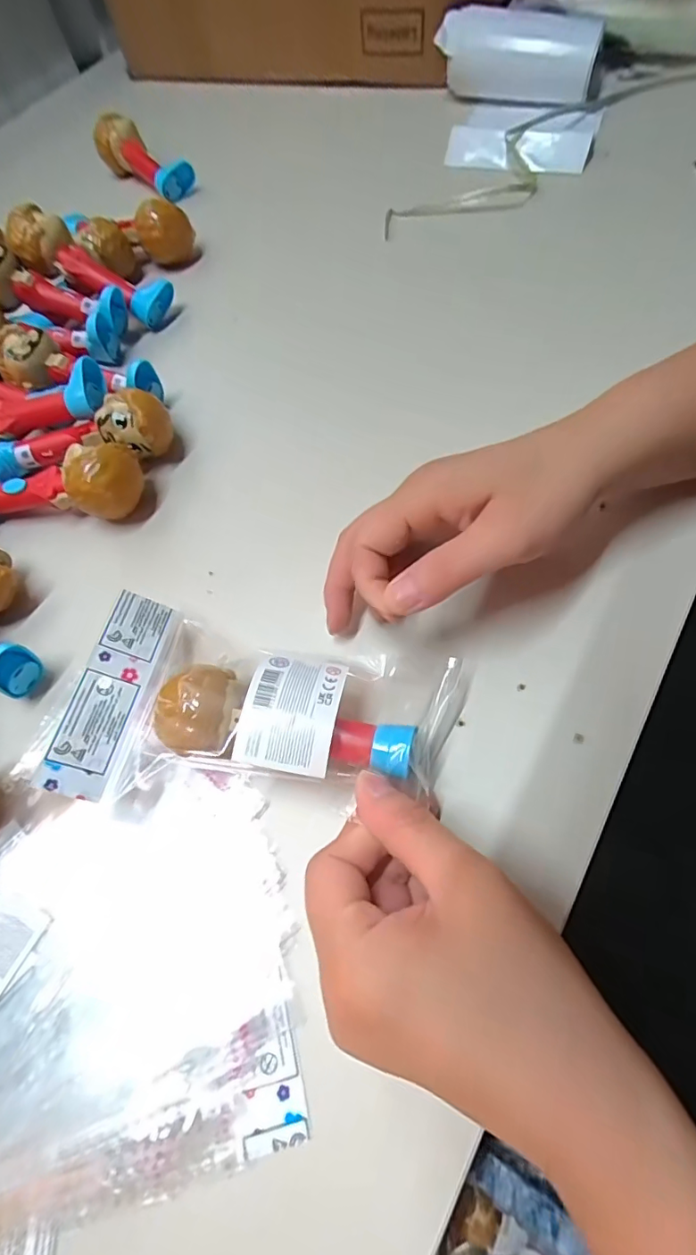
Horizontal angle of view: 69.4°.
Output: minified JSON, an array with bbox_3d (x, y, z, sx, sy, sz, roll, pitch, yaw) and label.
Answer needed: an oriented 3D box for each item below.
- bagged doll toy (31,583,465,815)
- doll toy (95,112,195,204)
[{"bbox_3d":[-0.038,0.038,0.242,0.176,0.044,0.090,4,67,6],"label":"bagged doll toy"},{"bbox_3d":[-0.208,-0.470,0.504,0.121,0.038,0.038,40,75,22],"label":"doll toy"}]

